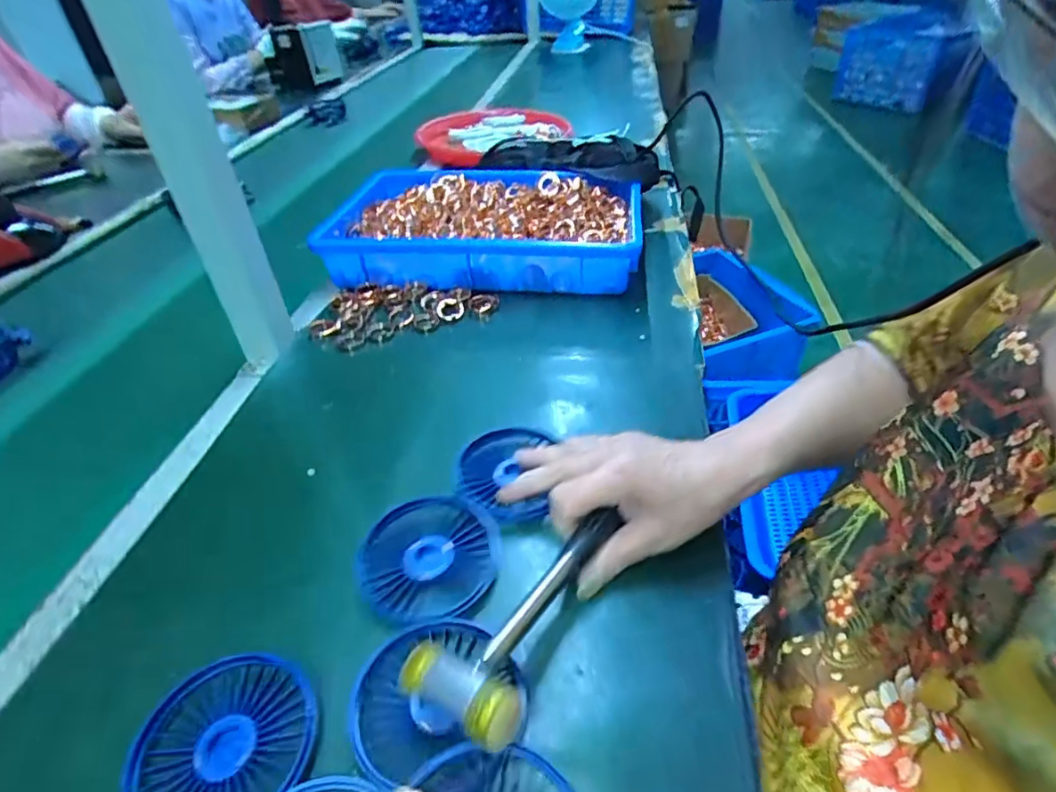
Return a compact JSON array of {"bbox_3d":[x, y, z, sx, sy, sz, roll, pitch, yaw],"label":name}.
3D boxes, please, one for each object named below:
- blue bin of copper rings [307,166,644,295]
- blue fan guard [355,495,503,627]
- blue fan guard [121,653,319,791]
[{"bbox_3d":[-0.050,-0.204,0.684,0.347,0.069,0.230,-1,40,4],"label":"blue bin of copper rings"},{"bbox_3d":[-0.062,0.103,0.360,0.089,0.010,0.083,-3,40,2],"label":"blue fan guard"},{"bbox_3d":[-0.152,0.174,0.283,0.086,0.014,0.080,-3,40,2],"label":"blue fan guard"}]

